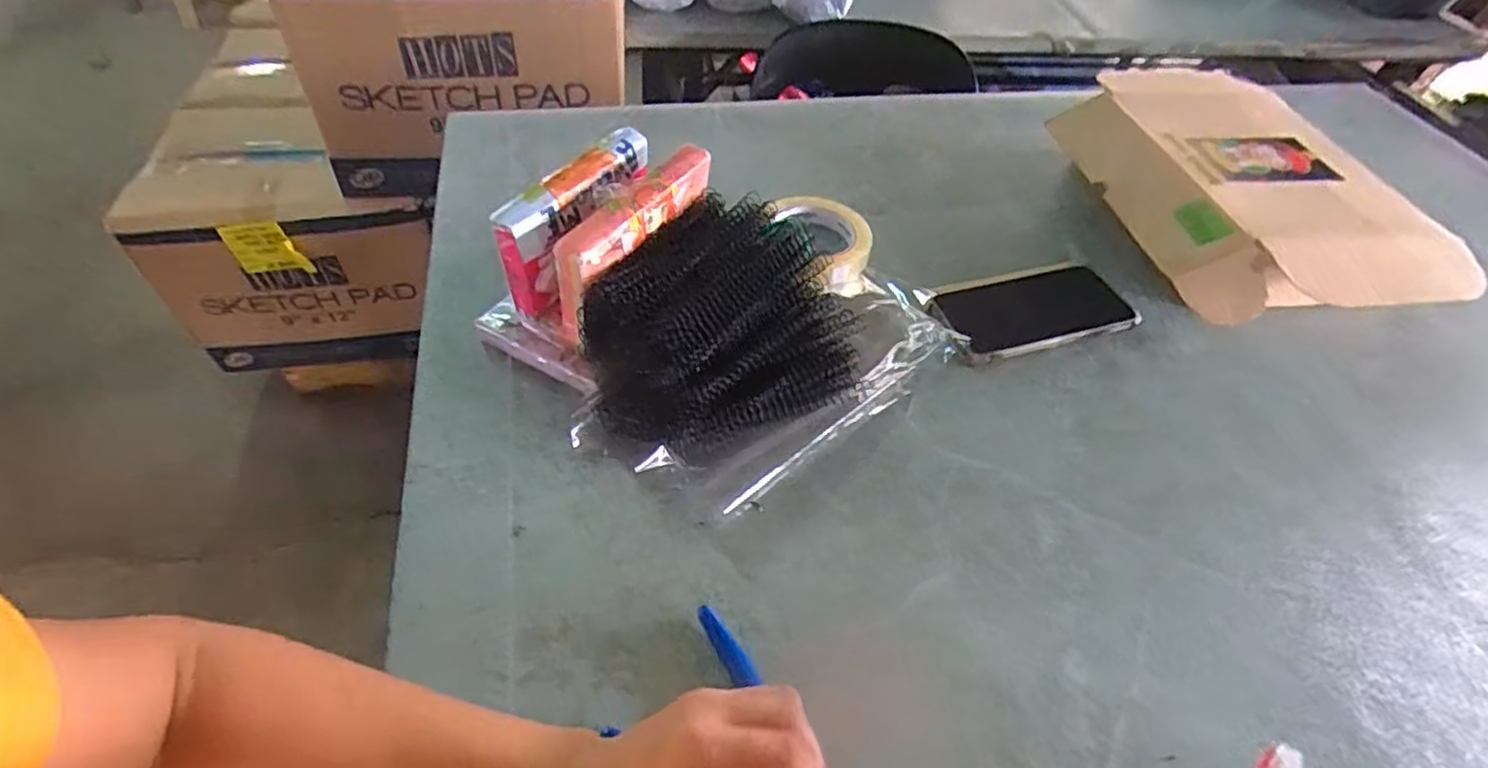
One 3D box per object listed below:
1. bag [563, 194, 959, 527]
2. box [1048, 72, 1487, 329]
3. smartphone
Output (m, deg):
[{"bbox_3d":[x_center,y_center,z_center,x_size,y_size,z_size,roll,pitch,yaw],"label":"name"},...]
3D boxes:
[{"bbox_3d":[0.014,-0.046,0.515,0.278,0.089,0.189,-35,60,-29],"label":"bag"},{"bbox_3d":[0.475,-0.205,0.711,0.259,0.075,0.372,-1,50,-6],"label":"box"},{"bbox_3d":[0.246,-0.067,0.604,0.171,0.010,0.086,-13,52,-15],"label":"smartphone"}]

